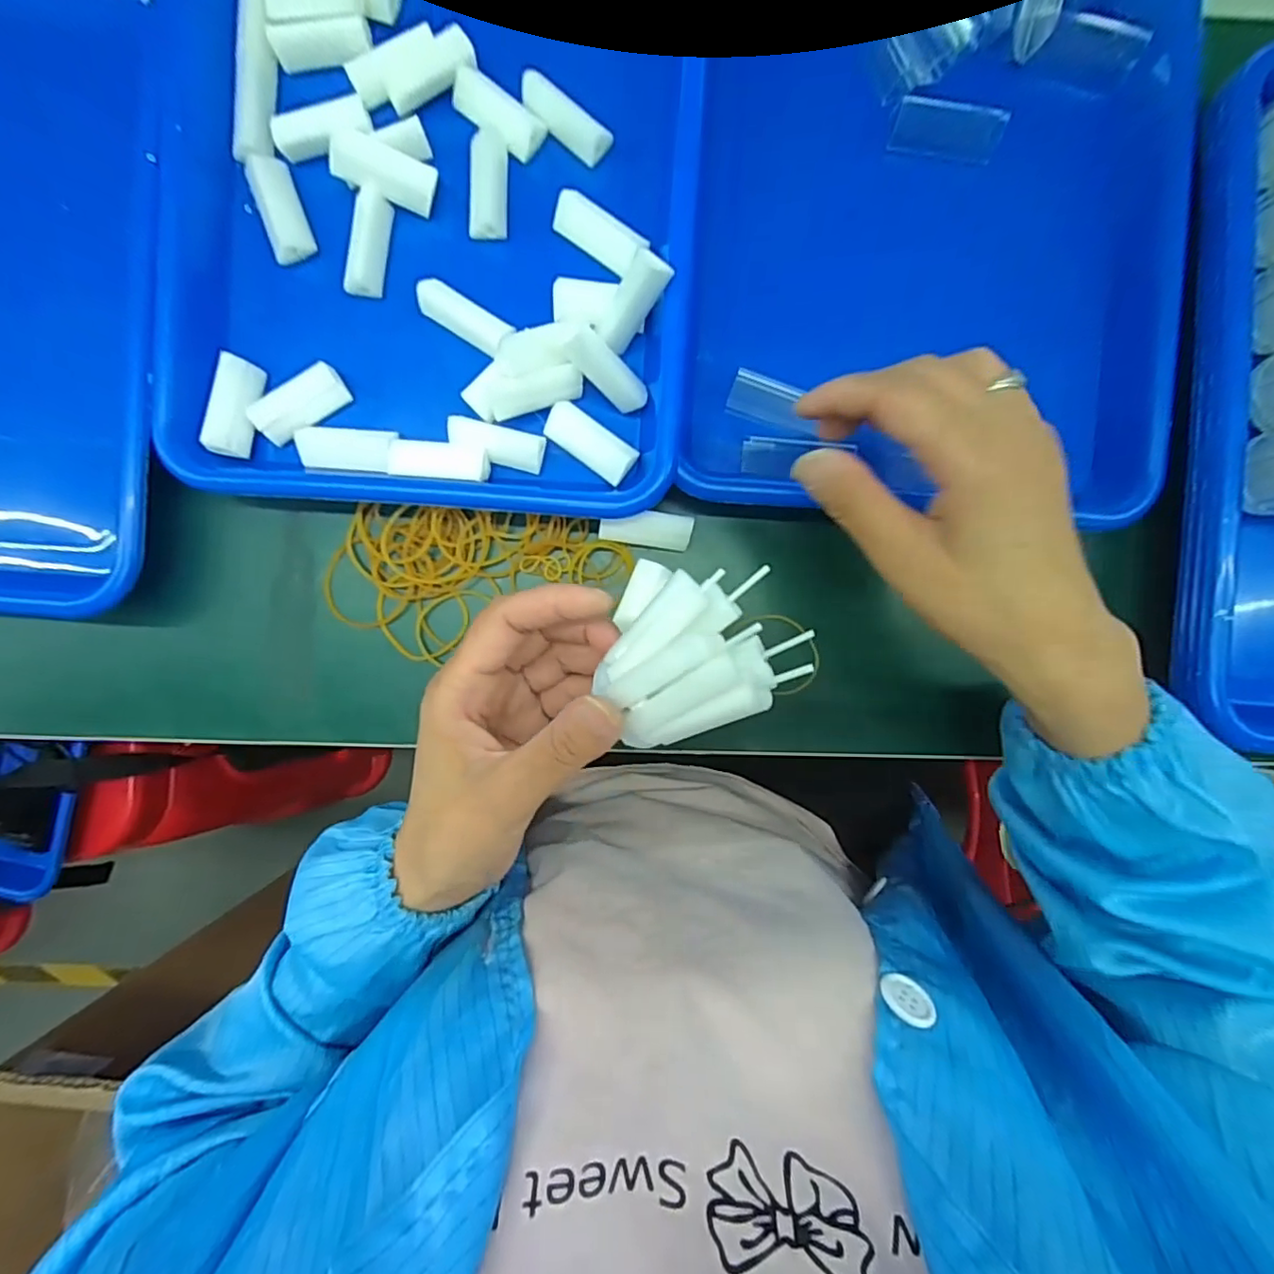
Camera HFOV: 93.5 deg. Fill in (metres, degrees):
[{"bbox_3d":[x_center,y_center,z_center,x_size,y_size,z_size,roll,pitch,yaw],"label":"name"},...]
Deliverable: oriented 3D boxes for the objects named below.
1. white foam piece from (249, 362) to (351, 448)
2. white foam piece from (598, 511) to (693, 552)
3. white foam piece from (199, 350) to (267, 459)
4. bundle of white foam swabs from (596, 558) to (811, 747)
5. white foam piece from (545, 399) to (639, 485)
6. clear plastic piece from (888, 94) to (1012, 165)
[{"bbox_3d":[-0.165,-0.114,0.295,0.046,0.019,0.017,-35,90,-1],"label":"white foam piece"},{"bbox_3d":[0.005,-0.054,0.301,0.045,0.017,0.016,8,89,-1],"label":"white foam piece"},{"bbox_3d":[-0.197,-0.113,0.292,0.018,0.016,0.048,11,89,0],"label":"white foam piece"},{"bbox_3d":[0.020,0.002,0.208,0.068,0.031,0.060,-23,89,0],"label":"bundle of white foam swabs"},{"bbox_3d":[-0.023,-0.096,0.297,0.046,0.013,0.020,33,89,-1],"label":"white foam piece"},{"bbox_3d":[0.158,-0.258,0.305,0.053,0.005,0.024,11,110,2],"label":"clear plastic piece"}]

